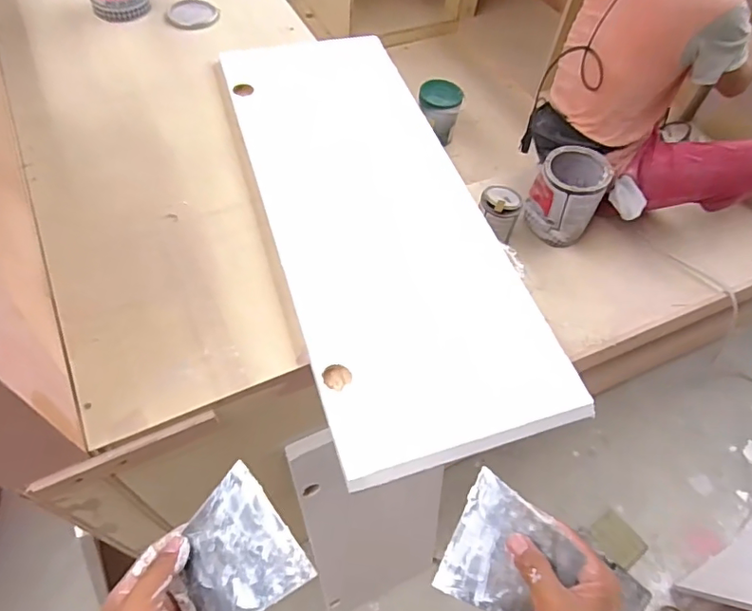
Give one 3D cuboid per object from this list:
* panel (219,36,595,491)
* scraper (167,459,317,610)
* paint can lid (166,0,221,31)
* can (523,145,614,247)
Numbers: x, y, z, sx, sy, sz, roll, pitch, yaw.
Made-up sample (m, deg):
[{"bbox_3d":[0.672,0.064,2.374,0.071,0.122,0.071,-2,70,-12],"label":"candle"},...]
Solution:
[{"bbox_3d":[-0.007,-0.145,0.755,0.288,0.017,0.745,-14,59,-13],"label":"panel"},{"bbox_3d":[-0.116,0.198,0.421,0.095,0.004,0.103,-40,64,-8],"label":"scraper"},{"bbox_3d":[-0.344,-0.549,1.003,0.085,0.013,0.086,2,57,-3],"label":"paint can lid"},{"bbox_3d":[0.484,-0.280,1.365,0.165,0.200,0.153,2,57,-3],"label":"can"}]

